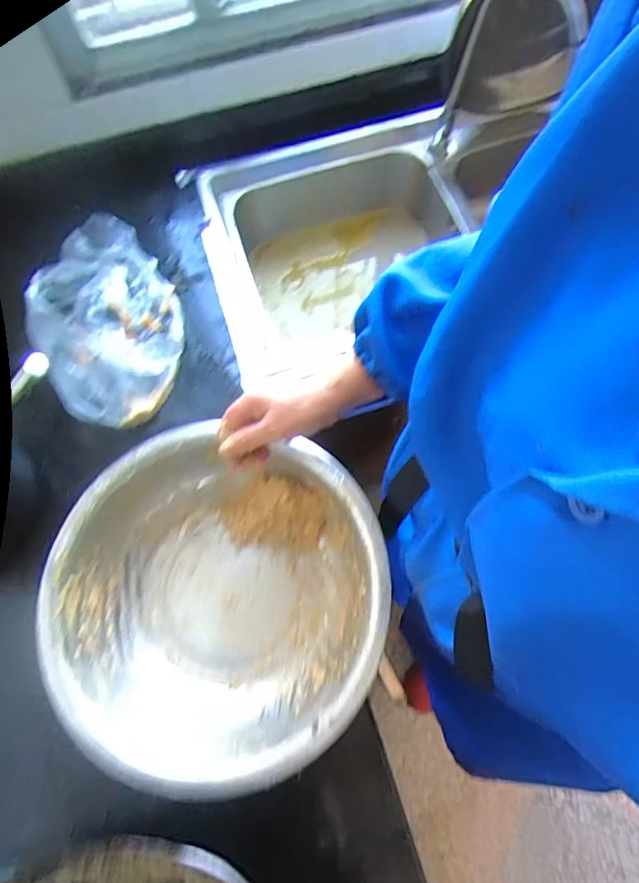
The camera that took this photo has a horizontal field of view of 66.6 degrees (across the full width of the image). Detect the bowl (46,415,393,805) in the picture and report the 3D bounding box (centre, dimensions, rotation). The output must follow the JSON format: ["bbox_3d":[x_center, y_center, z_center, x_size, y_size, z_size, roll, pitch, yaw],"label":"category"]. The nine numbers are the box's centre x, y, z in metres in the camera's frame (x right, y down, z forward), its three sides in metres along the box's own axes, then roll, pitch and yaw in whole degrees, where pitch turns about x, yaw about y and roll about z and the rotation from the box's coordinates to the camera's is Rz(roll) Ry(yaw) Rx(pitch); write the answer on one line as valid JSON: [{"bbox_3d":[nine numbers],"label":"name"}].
[{"bbox_3d":[-0.113,0.180,0.563,0.348,0.117,0.340,0,70,1],"label":"bowl"}]

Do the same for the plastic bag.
[{"bbox_3d":[-0.300,-0.180,0.680,0.191,0.110,0.293,-16,71,-4],"label":"plastic bag"}]

